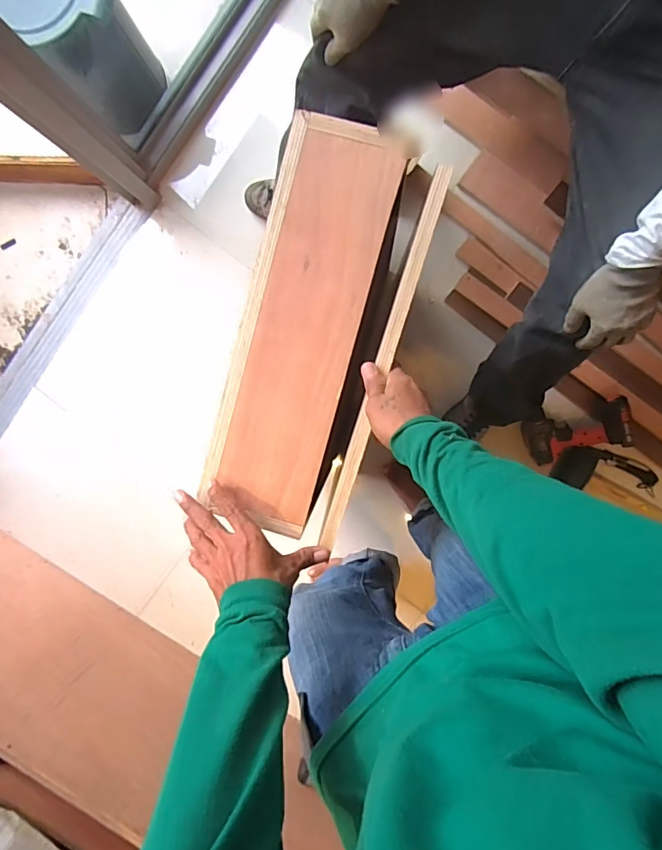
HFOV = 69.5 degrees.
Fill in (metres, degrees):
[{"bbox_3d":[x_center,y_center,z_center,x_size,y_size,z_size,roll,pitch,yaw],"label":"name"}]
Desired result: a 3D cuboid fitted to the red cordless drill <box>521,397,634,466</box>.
[{"bbox_3d":[0.599,0.022,1.162,0.236,0.072,0.115,-18,93,30],"label":"red cordless drill"}]

